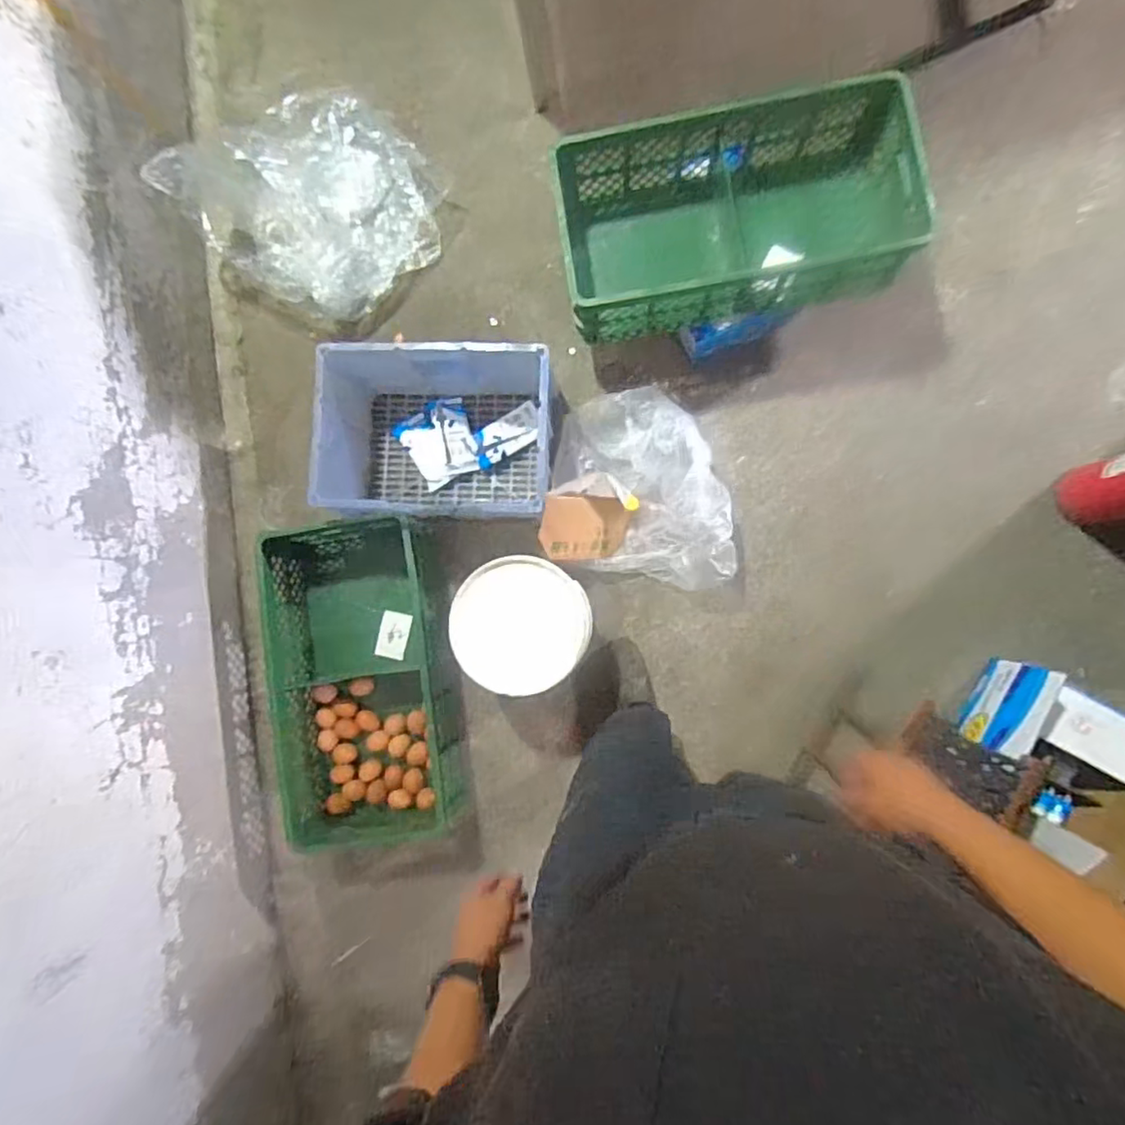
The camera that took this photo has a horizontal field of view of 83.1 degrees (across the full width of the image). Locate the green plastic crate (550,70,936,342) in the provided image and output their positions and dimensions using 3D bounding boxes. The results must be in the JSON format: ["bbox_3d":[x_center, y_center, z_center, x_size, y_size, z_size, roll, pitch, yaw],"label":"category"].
[{"bbox_3d":[0.306,-0.649,1.178,0.598,0.202,0.357,-7,86,4],"label":"green plastic crate"}]

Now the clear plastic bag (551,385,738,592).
[{"bbox_3d":[0.159,-0.138,1.284,0.302,0.149,0.421,-16,86,3],"label":"clear plastic bag"}]

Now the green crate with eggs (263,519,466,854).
[{"bbox_3d":[-0.408,0.252,1.327,0.353,0.180,0.674,-6,87,4],"label":"green crate with eggs"}]

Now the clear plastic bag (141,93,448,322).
[{"bbox_3d":[-0.537,-0.801,1.391,0.475,0.231,0.465,38,90,5],"label":"clear plastic bag"}]

